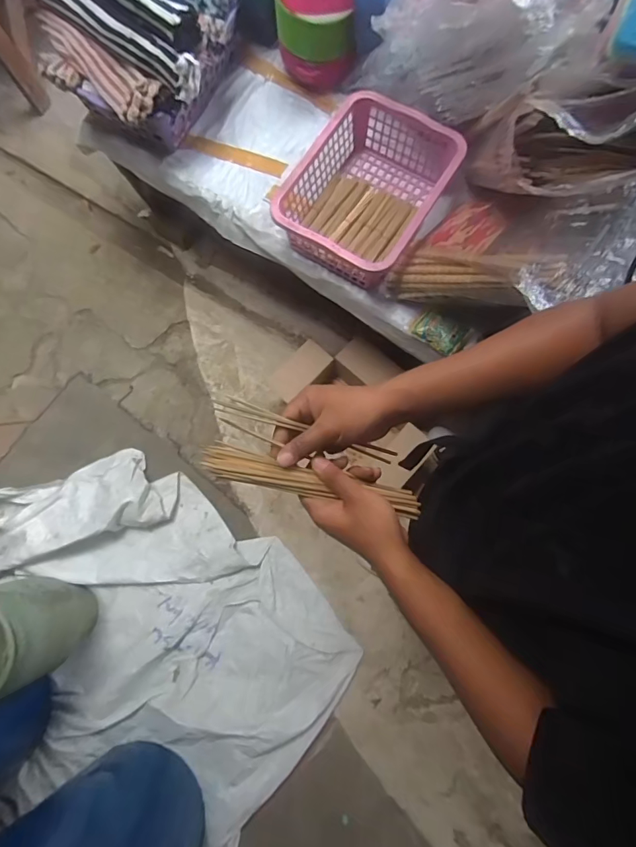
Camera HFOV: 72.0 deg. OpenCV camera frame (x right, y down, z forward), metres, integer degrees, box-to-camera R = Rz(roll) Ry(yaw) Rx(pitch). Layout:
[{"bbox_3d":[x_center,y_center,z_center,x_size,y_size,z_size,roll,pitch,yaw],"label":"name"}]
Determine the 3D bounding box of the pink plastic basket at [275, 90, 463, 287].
[{"bbox_3d":[0.120,-0.536,1.018,0.299,0.143,0.398,32,83,9],"label":"pink plastic basket"}]

